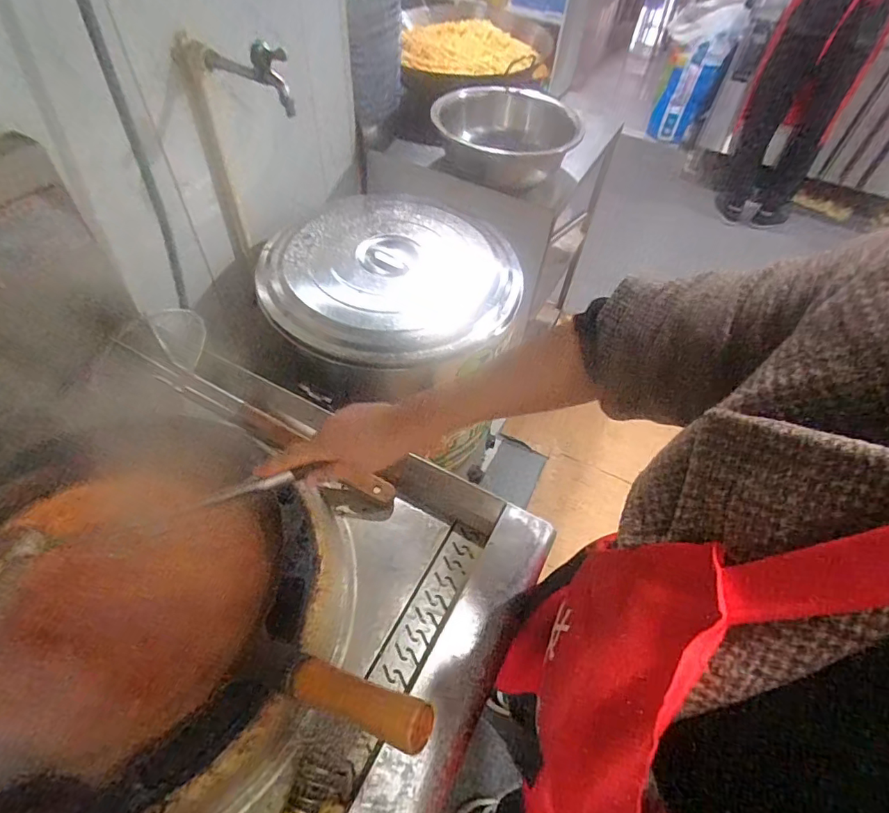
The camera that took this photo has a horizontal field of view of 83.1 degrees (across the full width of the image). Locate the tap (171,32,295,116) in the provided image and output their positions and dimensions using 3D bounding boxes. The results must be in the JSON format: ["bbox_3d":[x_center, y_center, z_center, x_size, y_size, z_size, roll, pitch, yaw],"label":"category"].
[{"bbox_3d":[-0.324,-0.531,0.788,0.198,0.090,0.059,21,54,12],"label":"tap"}]

